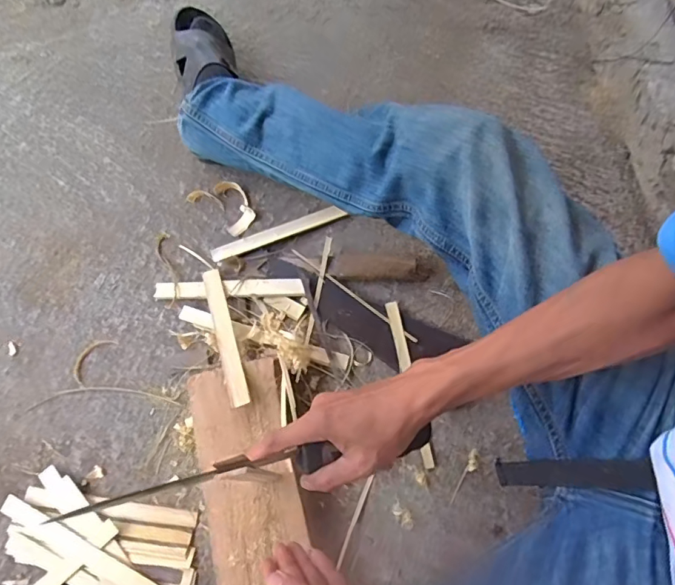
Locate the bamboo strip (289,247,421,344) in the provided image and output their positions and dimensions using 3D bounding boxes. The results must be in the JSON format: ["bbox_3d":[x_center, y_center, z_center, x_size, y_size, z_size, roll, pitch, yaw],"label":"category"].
[{"bbox_3d":[0.021,0.002,0.689,0.230,0.008,0.010,38,73,12],"label":"bamboo strip"}]

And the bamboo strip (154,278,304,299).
[{"bbox_3d":[-0.161,-0.006,0.691,0.220,0.007,0.028,-2,68,3],"label":"bamboo strip"}]

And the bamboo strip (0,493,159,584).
[{"bbox_3d":[-0.320,0.315,0.576,0.225,0.005,0.024,26,77,9],"label":"bamboo strip"}]

